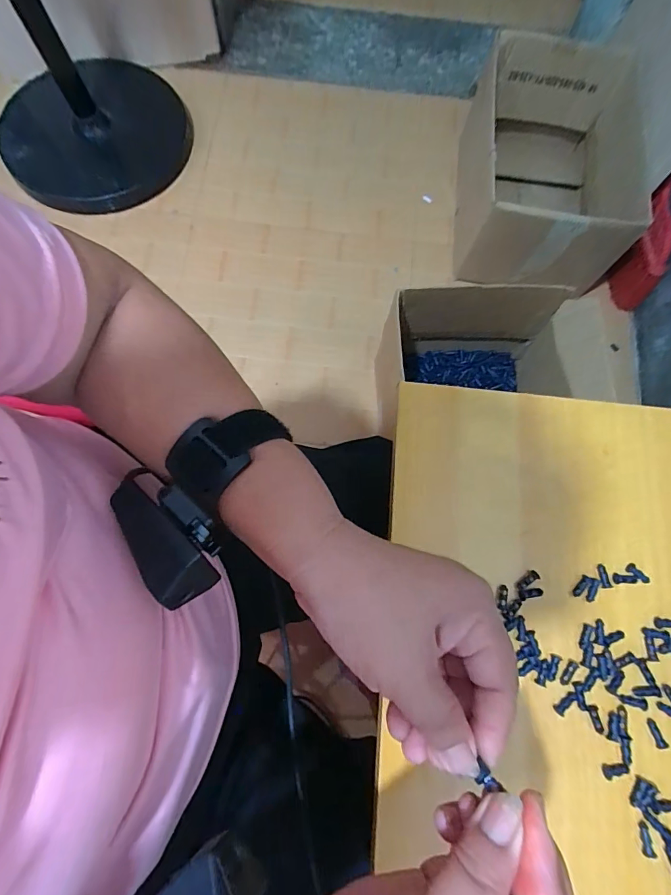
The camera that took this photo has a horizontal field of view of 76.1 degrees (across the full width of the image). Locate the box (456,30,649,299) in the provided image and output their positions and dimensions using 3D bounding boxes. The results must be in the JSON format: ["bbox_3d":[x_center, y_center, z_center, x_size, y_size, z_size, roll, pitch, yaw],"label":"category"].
[{"bbox_3d":[0.443,-0.567,0.906,0.331,0.230,0.452,12,75,2],"label":"box"}]

